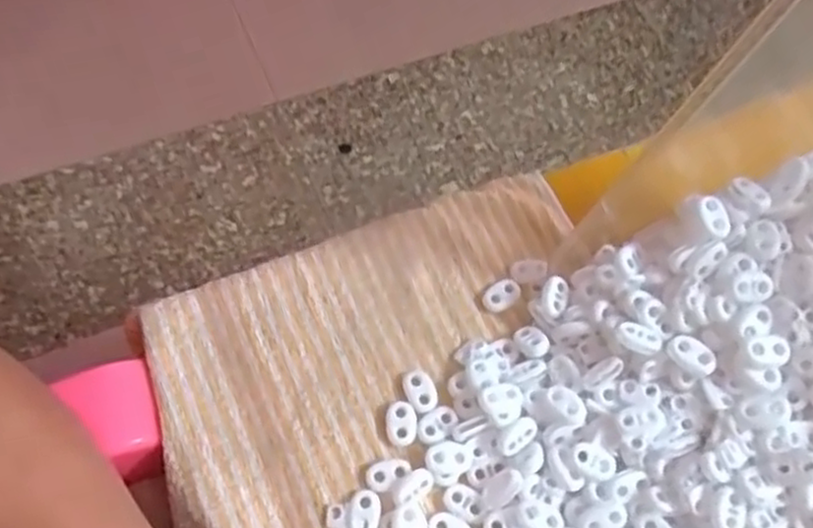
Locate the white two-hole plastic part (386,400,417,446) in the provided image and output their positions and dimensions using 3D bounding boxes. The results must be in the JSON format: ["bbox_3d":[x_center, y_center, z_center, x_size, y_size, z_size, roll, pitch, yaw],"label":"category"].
[{"bbox_3d":[-0.002,0.080,0.379,0.015,0.004,0.021,6,64,-3],"label":"white two-hole plastic part"}]

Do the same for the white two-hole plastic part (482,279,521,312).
[{"bbox_3d":[0.053,0.018,0.421,0.022,0.008,0.014,-35,73,-20],"label":"white two-hole plastic part"}]

